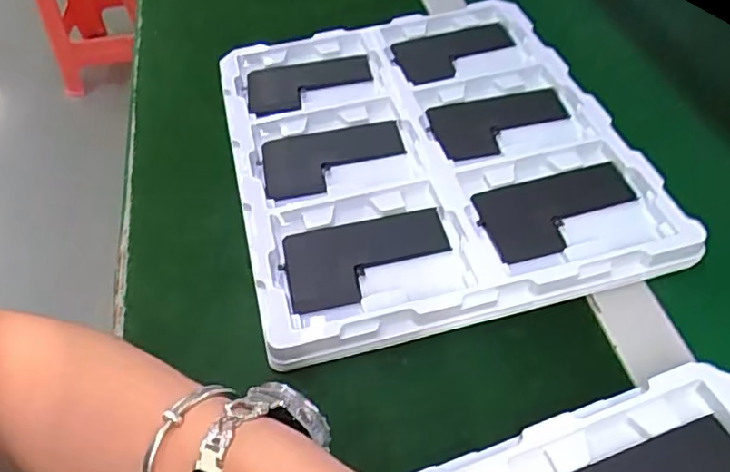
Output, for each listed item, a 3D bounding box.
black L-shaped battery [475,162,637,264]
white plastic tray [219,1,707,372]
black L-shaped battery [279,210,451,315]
[{"bbox_3d":[0.132,-0.017,0.410,0.107,0.006,0.063,-14,50,-7],"label":"black L-shaped battery"},{"bbox_3d":[0.038,-0.071,0.461,0.265,0.025,0.307,-14,51,-6],"label":"white plastic tray"},{"bbox_3d":[0.002,0.015,0.395,0.106,0.005,0.064,-10,50,-4],"label":"black L-shaped battery"}]

